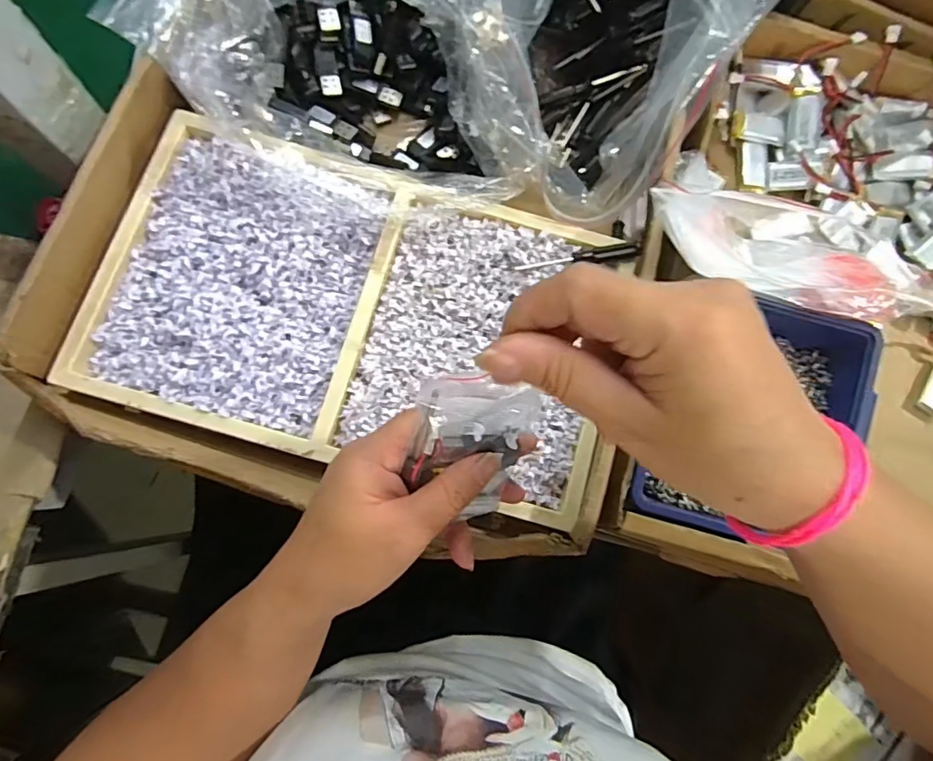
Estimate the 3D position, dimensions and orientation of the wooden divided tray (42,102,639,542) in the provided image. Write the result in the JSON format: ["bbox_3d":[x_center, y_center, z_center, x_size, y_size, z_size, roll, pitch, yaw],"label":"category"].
[{"bbox_3d":[-0.067,-0.043,0.341,0.317,0.030,0.188,16,78,0],"label":"wooden divided tray"}]

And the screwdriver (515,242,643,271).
[{"bbox_3d":[0.075,-0.083,0.355,0.082,0.006,0.010,-8,79,-5],"label":"screwdriver"}]

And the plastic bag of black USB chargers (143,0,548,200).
[{"bbox_3d":[-0.073,-0.205,0.338,0.237,0.133,0.136,8,78,-2],"label":"plastic bag of black USB chargers"}]

